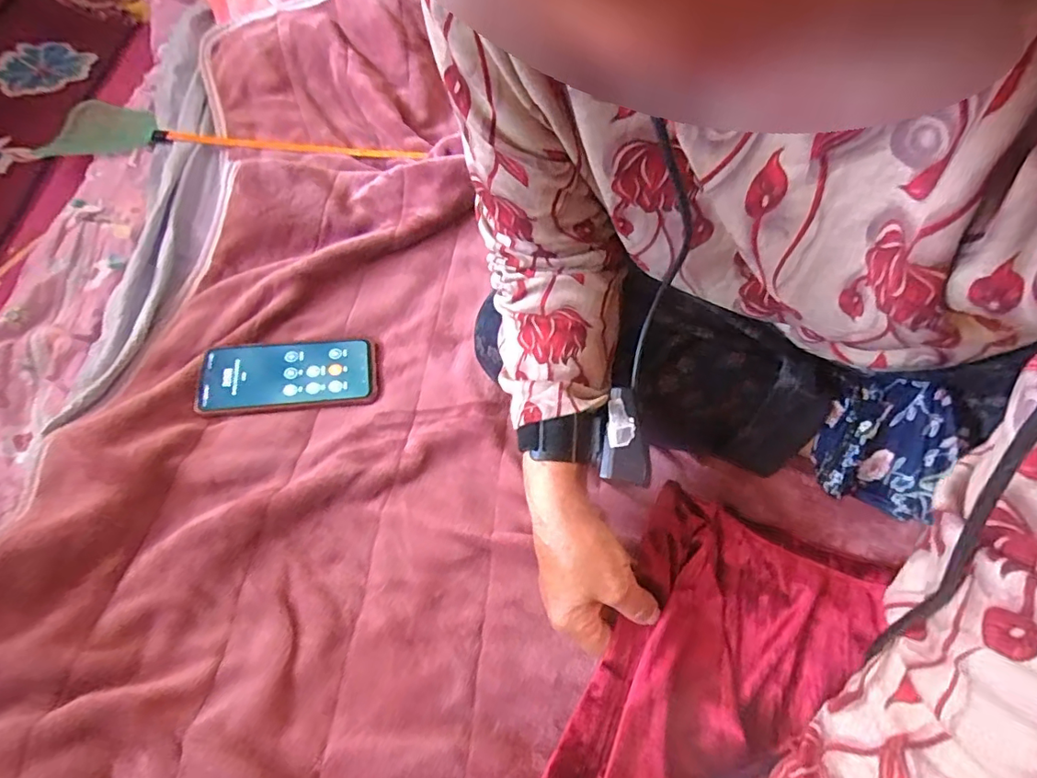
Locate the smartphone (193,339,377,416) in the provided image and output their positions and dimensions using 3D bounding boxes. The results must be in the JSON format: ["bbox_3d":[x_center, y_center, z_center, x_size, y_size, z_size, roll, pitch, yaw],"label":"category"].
[{"bbox_3d":[-0.229,-0.016,0.528,0.164,0.009,0.076,-7,59,-6],"label":"smartphone"}]

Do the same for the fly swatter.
[{"bbox_3d":[-0.388,-0.341,0.716,0.500,0.018,0.111,3,58,0],"label":"fly swatter"}]

